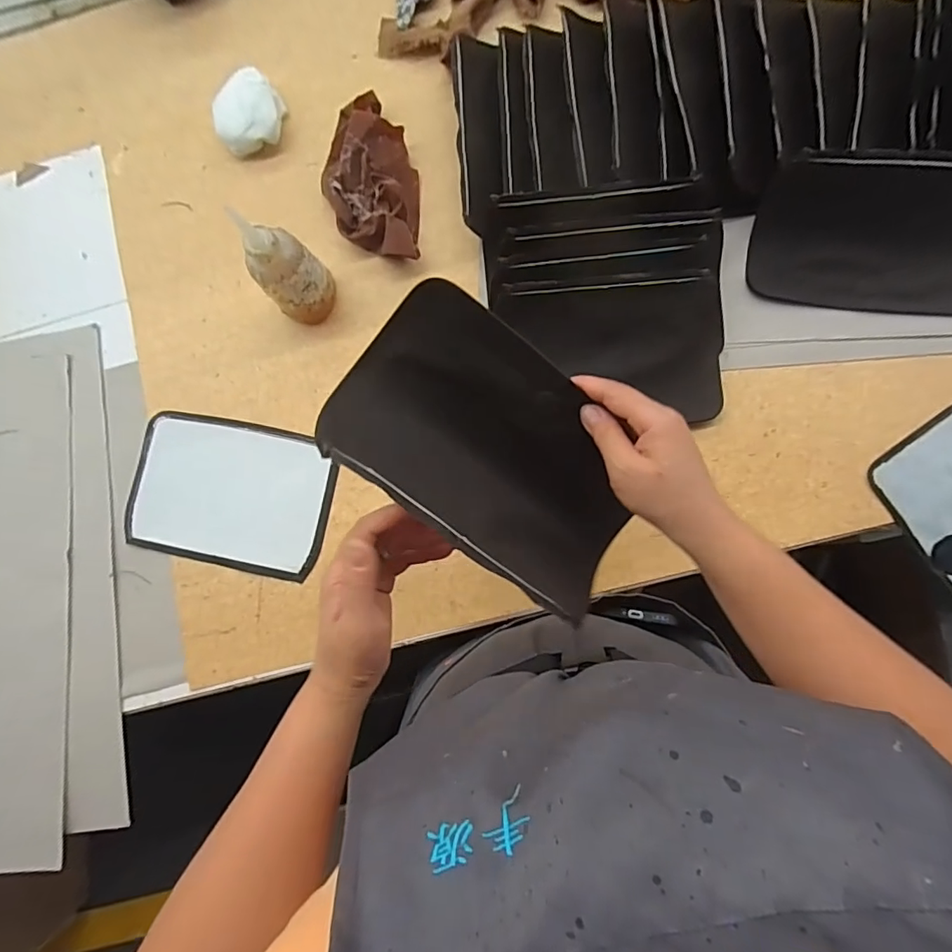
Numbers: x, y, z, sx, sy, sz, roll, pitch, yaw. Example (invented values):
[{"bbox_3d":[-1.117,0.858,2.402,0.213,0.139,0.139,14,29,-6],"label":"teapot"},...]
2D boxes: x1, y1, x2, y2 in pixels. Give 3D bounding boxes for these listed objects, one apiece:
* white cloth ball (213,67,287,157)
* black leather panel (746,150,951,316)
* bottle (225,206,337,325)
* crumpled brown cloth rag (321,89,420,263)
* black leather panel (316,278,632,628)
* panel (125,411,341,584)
[{"bbox_3d":[-0.254,-0.404,0.575,0.082,0.039,0.065,-34,83,2],"label":"white cloth ball"},{"bbox_3d":[0.391,-0.234,0.499,0.222,0.019,0.135,8,117,3],"label":"black leather panel"},{"bbox_3d":[-0.184,-0.202,0.511,0.054,0.120,0.057,-11,85,5],"label":"bottle"},{"bbox_3d":[-0.114,-0.318,0.554,0.097,0.045,0.182,-19,84,4],"label":"crumpled brown cloth rag"},{"bbox_3d":[0.021,-0.011,0.336,0.217,0.025,0.128,37,83,-21],"label":"black leather panel"},{"bbox_3d":[-0.268,0.019,0.555,0.218,0.007,0.154,11,87,6],"label":"panel"}]

